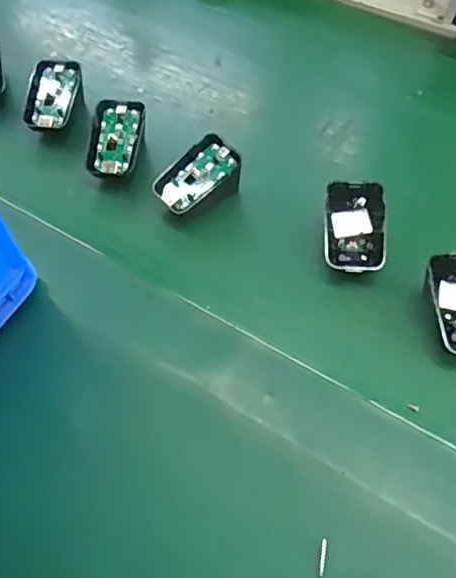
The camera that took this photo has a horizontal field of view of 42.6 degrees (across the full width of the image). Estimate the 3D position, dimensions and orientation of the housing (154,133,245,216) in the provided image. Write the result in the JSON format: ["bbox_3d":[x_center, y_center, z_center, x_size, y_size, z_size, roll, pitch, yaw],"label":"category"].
[{"bbox_3d":[-0.024,-0.086,0.477,0.068,0.041,0.049,-39,64,-20],"label":"housing"}]

